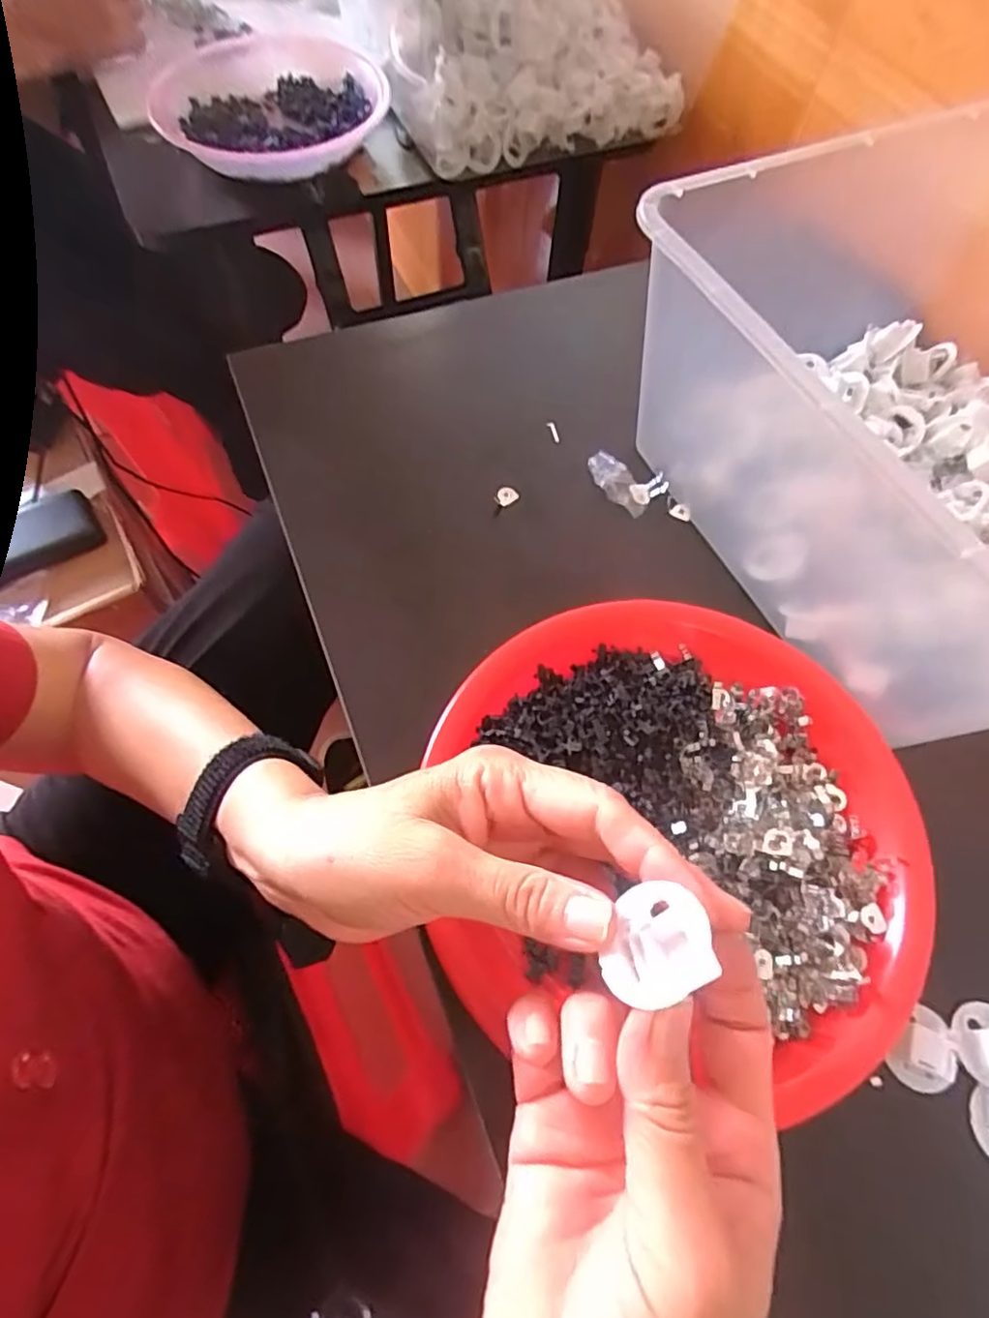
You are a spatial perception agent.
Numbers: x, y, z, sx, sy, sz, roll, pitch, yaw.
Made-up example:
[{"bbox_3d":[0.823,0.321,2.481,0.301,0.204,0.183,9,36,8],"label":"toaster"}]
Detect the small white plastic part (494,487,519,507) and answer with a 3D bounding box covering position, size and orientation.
[{"bbox_3d":[0.008,-0.103,0.399,0.014,0.004,0.011,-41,73,-18],"label":"small white plastic part"}]

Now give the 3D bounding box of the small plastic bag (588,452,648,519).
[{"bbox_3d":[0.075,-0.113,0.396,0.020,0.013,0.051,-30,70,-14],"label":"small plastic bag"}]

